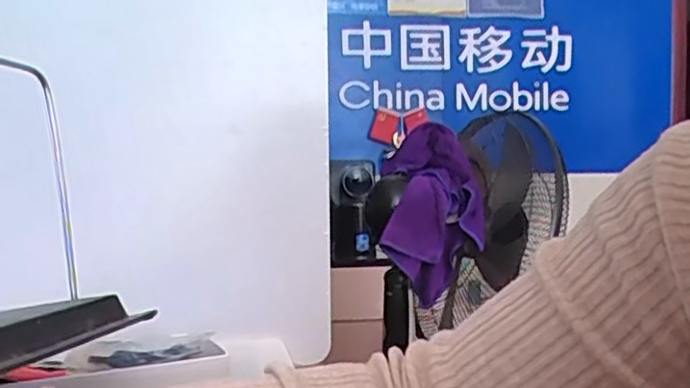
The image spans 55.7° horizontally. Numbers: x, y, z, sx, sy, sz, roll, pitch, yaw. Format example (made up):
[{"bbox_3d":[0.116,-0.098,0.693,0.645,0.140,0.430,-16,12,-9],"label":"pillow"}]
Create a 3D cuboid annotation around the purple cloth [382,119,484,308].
[{"bbox_3d":[0.147,0.016,1.092,0.162,0.297,0.125,0,-26,10],"label":"purple cloth"}]

